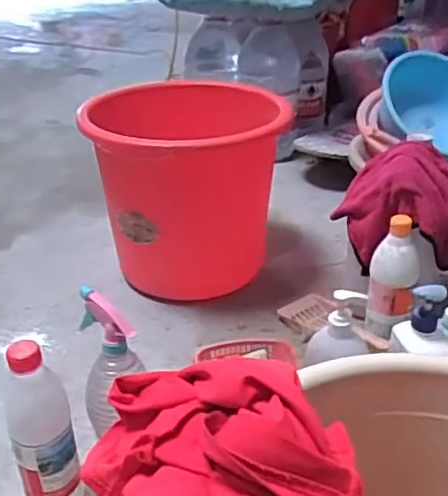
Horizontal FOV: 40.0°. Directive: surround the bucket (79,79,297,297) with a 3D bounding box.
[{"bbox_3d":[-0.061,-0.095,1.065,0.297,0.313,0.318,-1,29,1],"label":"bucket"}]

